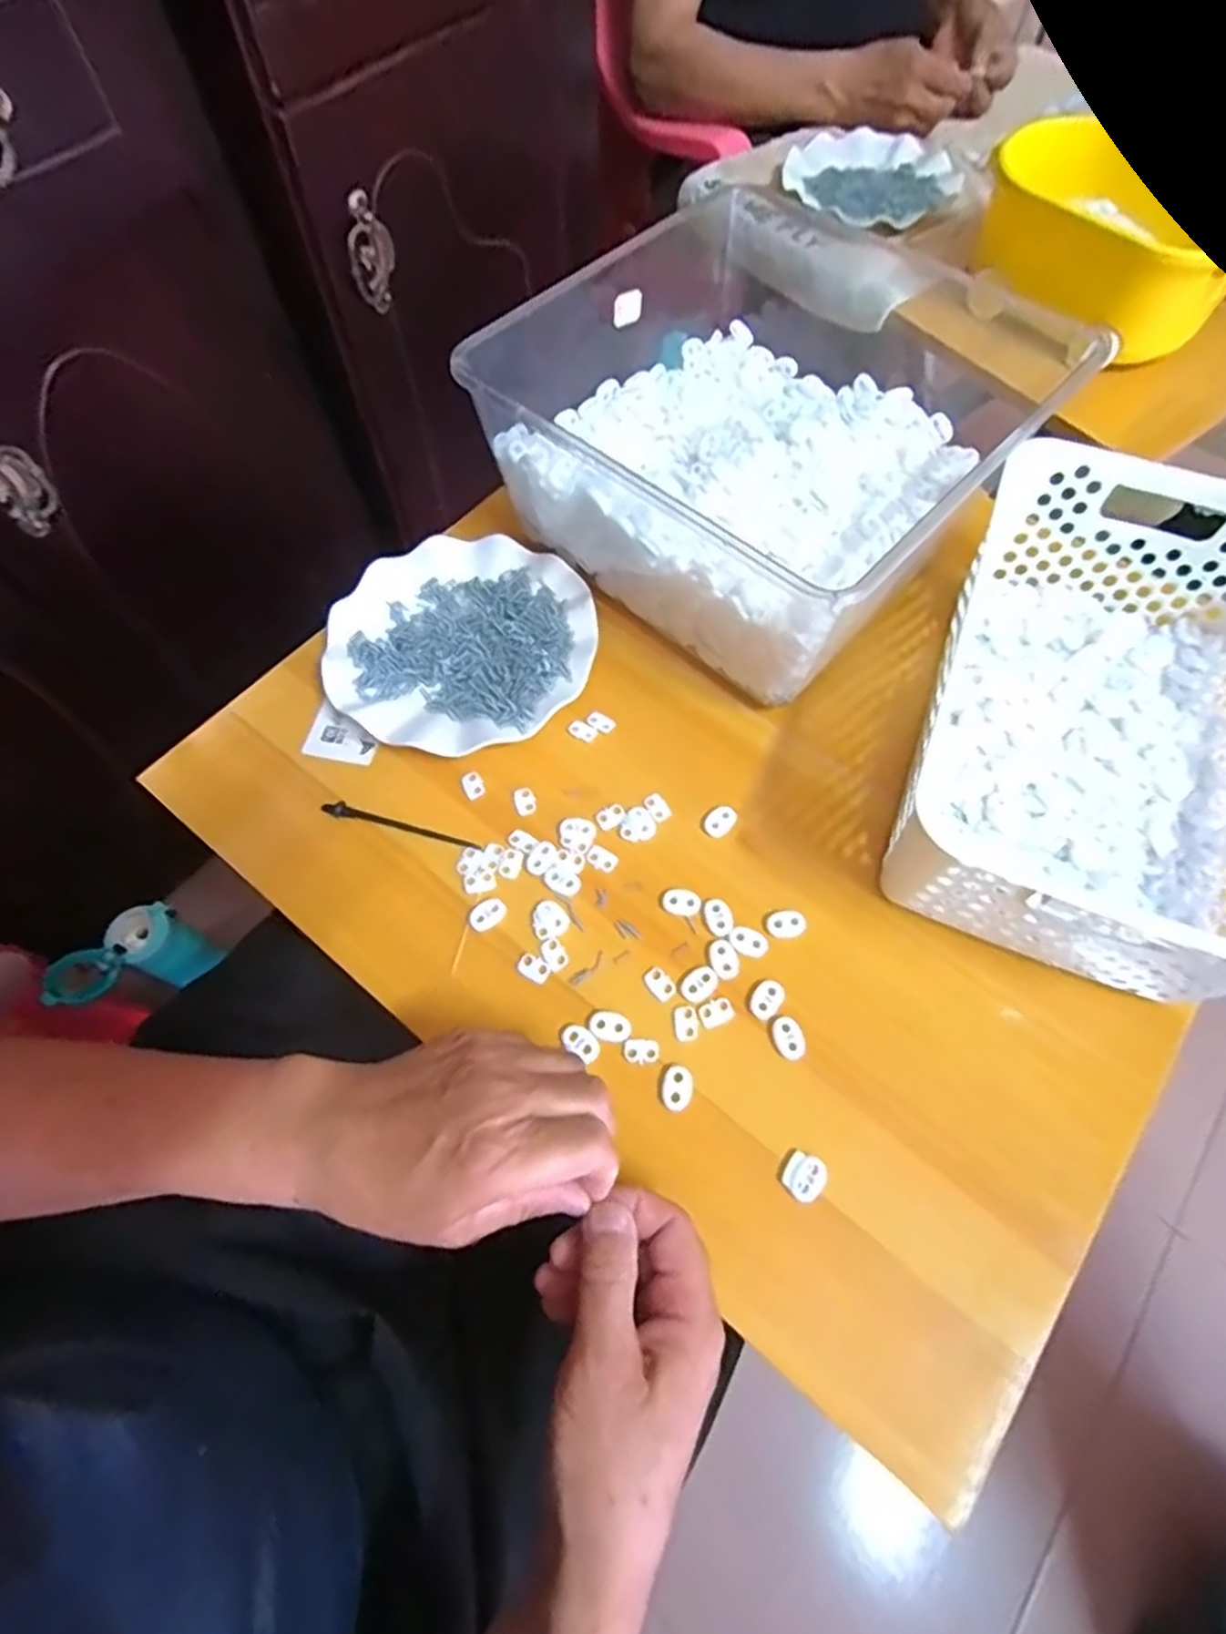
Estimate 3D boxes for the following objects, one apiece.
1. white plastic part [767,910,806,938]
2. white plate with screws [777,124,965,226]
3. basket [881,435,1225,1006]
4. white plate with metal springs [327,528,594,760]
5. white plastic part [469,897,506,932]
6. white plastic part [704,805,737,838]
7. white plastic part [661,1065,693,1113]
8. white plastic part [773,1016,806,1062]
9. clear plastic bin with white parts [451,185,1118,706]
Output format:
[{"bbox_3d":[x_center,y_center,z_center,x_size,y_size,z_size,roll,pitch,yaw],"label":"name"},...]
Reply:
[{"bbox_3d":[0.103,0.063,0.428,0.023,0.004,0.016,-12,64,-5],"label":"white plastic part"},{"bbox_3d":[0.281,-0.686,0.787,0.173,0.028,0.160,0,64,0],"label":"white plate with screws"},{"bbox_3d":[0.292,-0.060,0.426,0.198,0.108,0.306,21,66,10],"label":"basket"},{"bbox_3d":[-0.106,-0.121,0.510,0.178,0.020,0.179,0,64,0],"label":"white plate with metal springs"},{"bbox_3d":[-0.075,0.058,0.433,0.022,0.004,0.017,-32,68,-14],"label":"white plastic part"},{"bbox_3d":[0.069,0.002,0.459,0.023,0.004,0.016,-41,70,-17],"label":"white plastic part"},{"bbox_3d":[0.035,0.145,0.386,0.016,0.004,0.022,7,64,4],"label":"white plastic part"},{"bbox_3d":[0.097,0.121,0.398,0.016,0.004,0.023,-13,64,-6],"label":"white plastic part"},{"bbox_3d":[0.113,-0.272,0.507,0.297,0.122,0.305,39,70,17],"label":"clear plastic bin with white parts"}]

